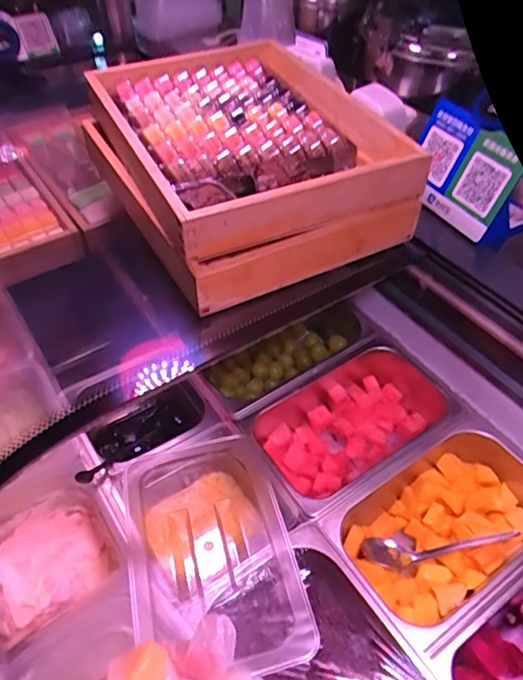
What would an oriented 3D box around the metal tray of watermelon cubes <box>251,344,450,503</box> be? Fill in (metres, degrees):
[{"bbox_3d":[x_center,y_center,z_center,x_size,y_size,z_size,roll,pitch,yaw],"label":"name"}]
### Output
[{"bbox_3d":[0.133,0.112,0.730,0.274,0.086,0.163,-25,53,-21],"label":"metal tray of watermelon cubes"}]

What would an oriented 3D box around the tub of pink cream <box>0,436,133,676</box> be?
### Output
[{"bbox_3d":[-0.233,0.242,0.596,0.157,0.103,0.189,-24,53,-21],"label":"tub of pink cream"}]

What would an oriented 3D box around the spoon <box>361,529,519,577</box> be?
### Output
[{"bbox_3d":[0.205,0.239,0.615,0.169,0.024,0.041,-15,47,11],"label":"spoon"}]

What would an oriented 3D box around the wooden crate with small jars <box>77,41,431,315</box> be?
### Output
[{"bbox_3d":[-0.021,-0.257,0.726,0.310,0.128,0.446,-20,51,-17],"label":"wooden crate with small jars"}]

